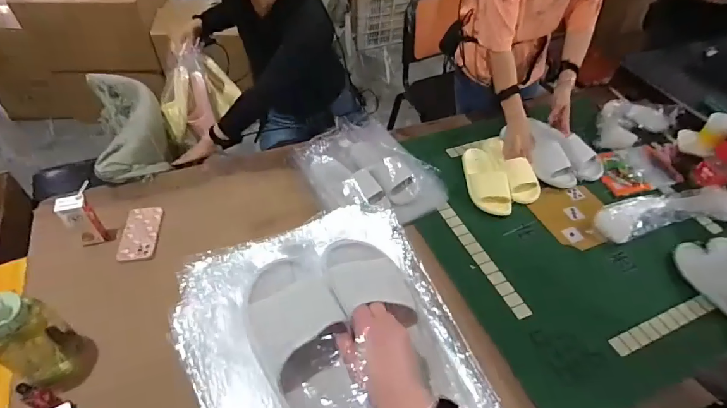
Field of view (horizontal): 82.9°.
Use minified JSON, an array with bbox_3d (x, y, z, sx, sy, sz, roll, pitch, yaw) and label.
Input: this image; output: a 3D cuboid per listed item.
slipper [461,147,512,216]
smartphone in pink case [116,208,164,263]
[{"bbox_3d":[0.359,-0.064,1.189,0.113,0.062,0.221,-3,49,-5],"label":"slipper"},{"bbox_3d":[-0.559,0.072,1.034,0.081,0.016,0.154,-2,48,-10],"label":"smartphone in pink case"}]

